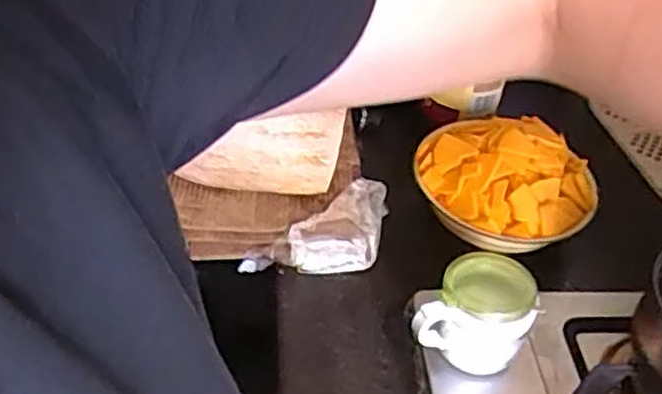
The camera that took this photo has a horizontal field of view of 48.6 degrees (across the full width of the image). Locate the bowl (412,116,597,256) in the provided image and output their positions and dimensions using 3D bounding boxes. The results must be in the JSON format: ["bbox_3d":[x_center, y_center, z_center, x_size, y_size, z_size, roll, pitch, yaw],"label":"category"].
[{"bbox_3d":[0.199,-0.017,0.843,0.189,0.103,0.172,4,42,-4],"label":"bowl"}]

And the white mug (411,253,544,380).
[{"bbox_3d":[0.140,0.121,0.696,0.088,0.095,0.103,27,46,21],"label":"white mug"}]

